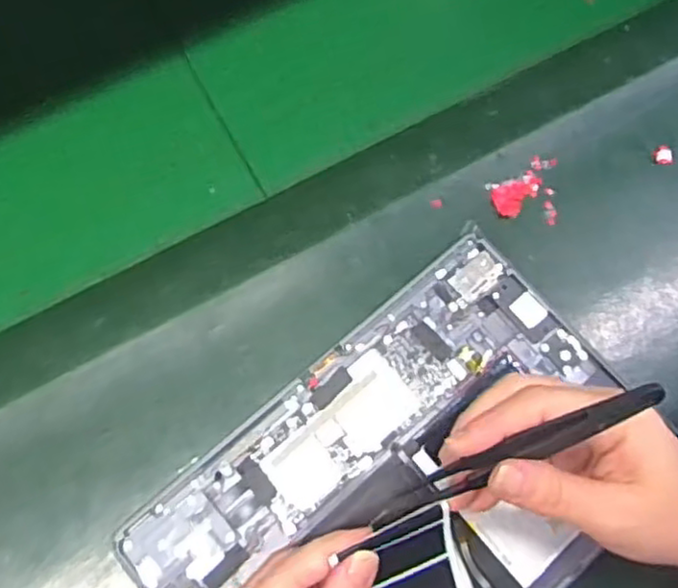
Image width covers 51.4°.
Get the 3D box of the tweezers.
[{"bbox_3d":[0.070,0.066,0.287,0.128,0.019,0.012,-33,72,20],"label":"tweezers"}]

